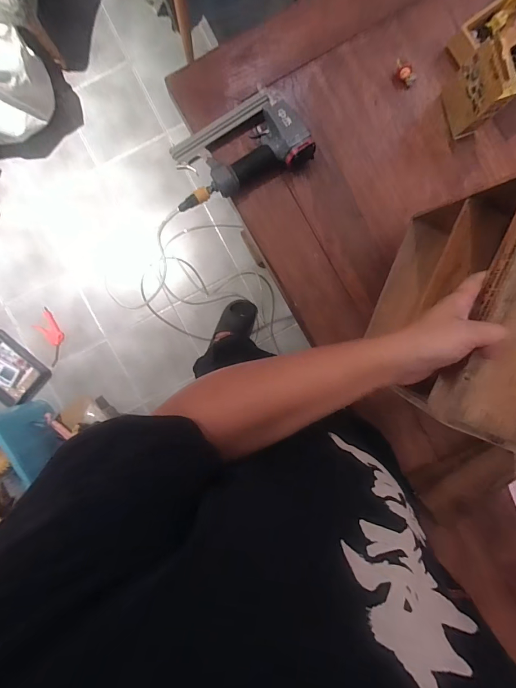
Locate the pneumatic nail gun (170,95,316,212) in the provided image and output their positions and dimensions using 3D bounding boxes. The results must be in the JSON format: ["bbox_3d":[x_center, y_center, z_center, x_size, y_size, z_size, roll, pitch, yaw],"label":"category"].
[{"bbox_3d":[-0.044,-0.360,0.669,0.263,0.059,0.140,-23,94,0],"label":"pneumatic nail gun"}]

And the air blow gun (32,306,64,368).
[{"bbox_3d":[-0.826,-0.029,1.447,0.099,0.027,0.213,-25,94,1],"label":"air blow gun"}]

